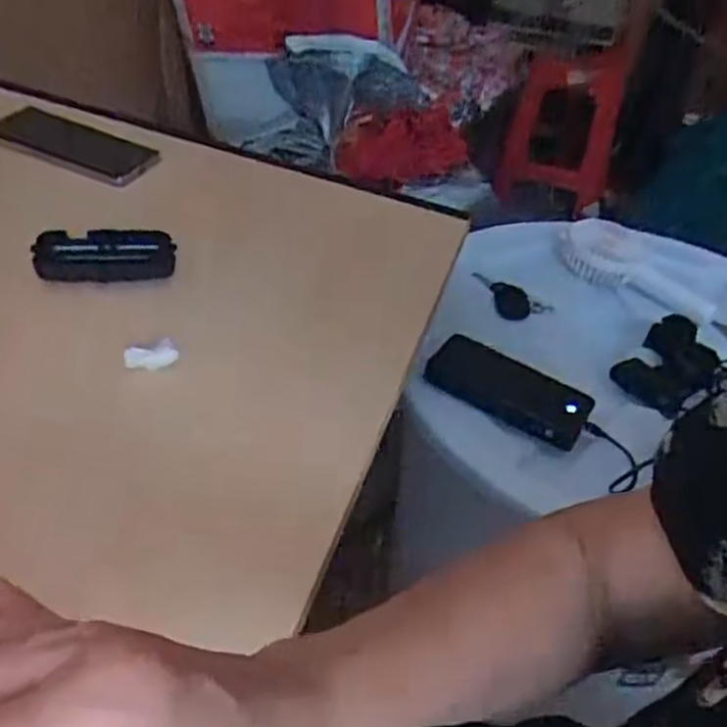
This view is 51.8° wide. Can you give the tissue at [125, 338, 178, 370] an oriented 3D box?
[{"bbox_3d":[-0.158,-0.007,0.556,0.037,0.020,0.013,-5,41,-15],"label":"tissue"}]

